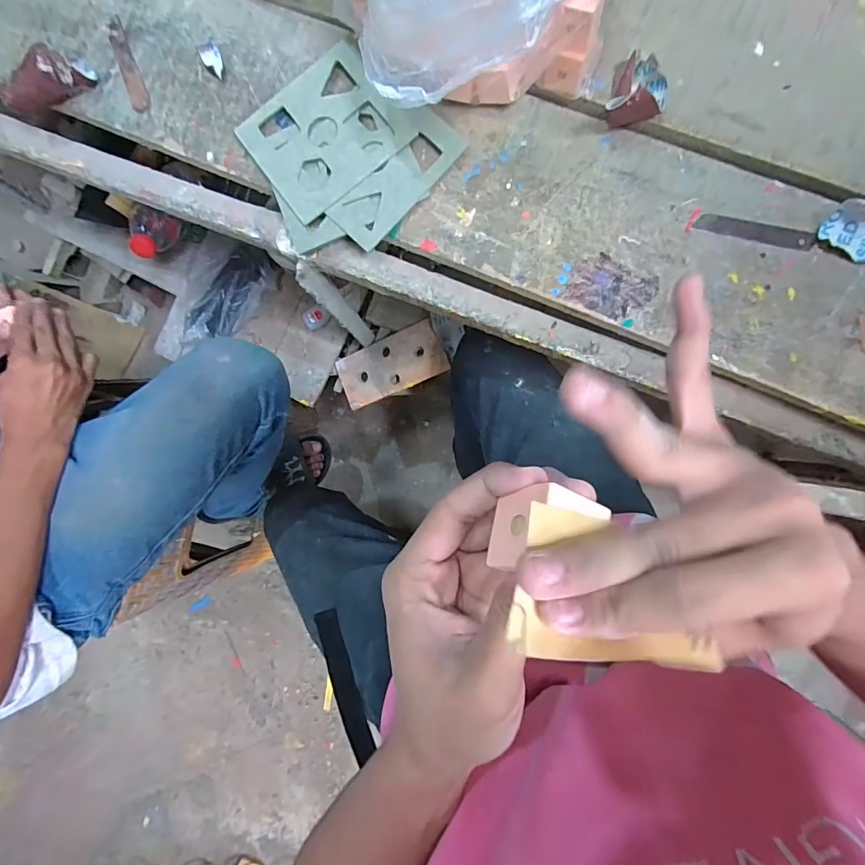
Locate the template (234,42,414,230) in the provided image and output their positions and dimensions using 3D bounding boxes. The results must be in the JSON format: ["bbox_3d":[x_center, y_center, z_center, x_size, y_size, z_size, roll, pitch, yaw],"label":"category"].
[{"bbox_3d":[-0.104,-0.287,0.415,0.134,0.007,0.123,-38,85,3],"label":"template"}]

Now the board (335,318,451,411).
[{"bbox_3d":[-0.070,-0.112,0.722,0.188,0.009,0.090,-21,91,20],"label":"board"}]

